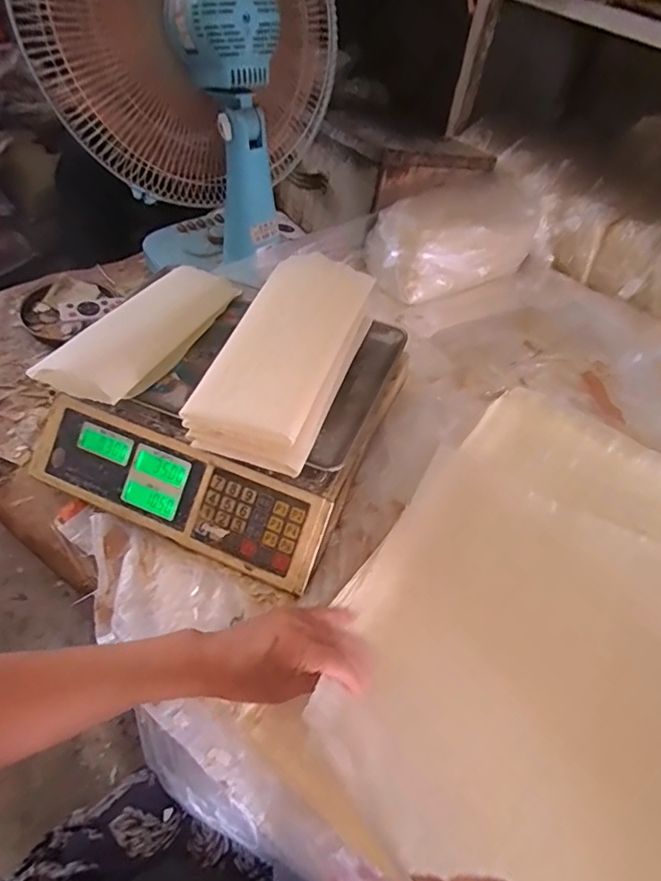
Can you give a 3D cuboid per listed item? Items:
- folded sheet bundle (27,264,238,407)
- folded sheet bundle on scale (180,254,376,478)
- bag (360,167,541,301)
[{"bbox_3d":[-0.202,-0.130,0.552,0.098,0.039,0.235,22,53,11],"label":"folded sheet bundle"},{"bbox_3d":[-0.041,-0.089,0.497,0.118,0.062,0.245,17,52,8],"label":"folded sheet bundle on scale"},{"bbox_3d":[0.210,-0.339,0.833,0.311,0.122,0.161,-25,58,-23],"label":"bag"}]

